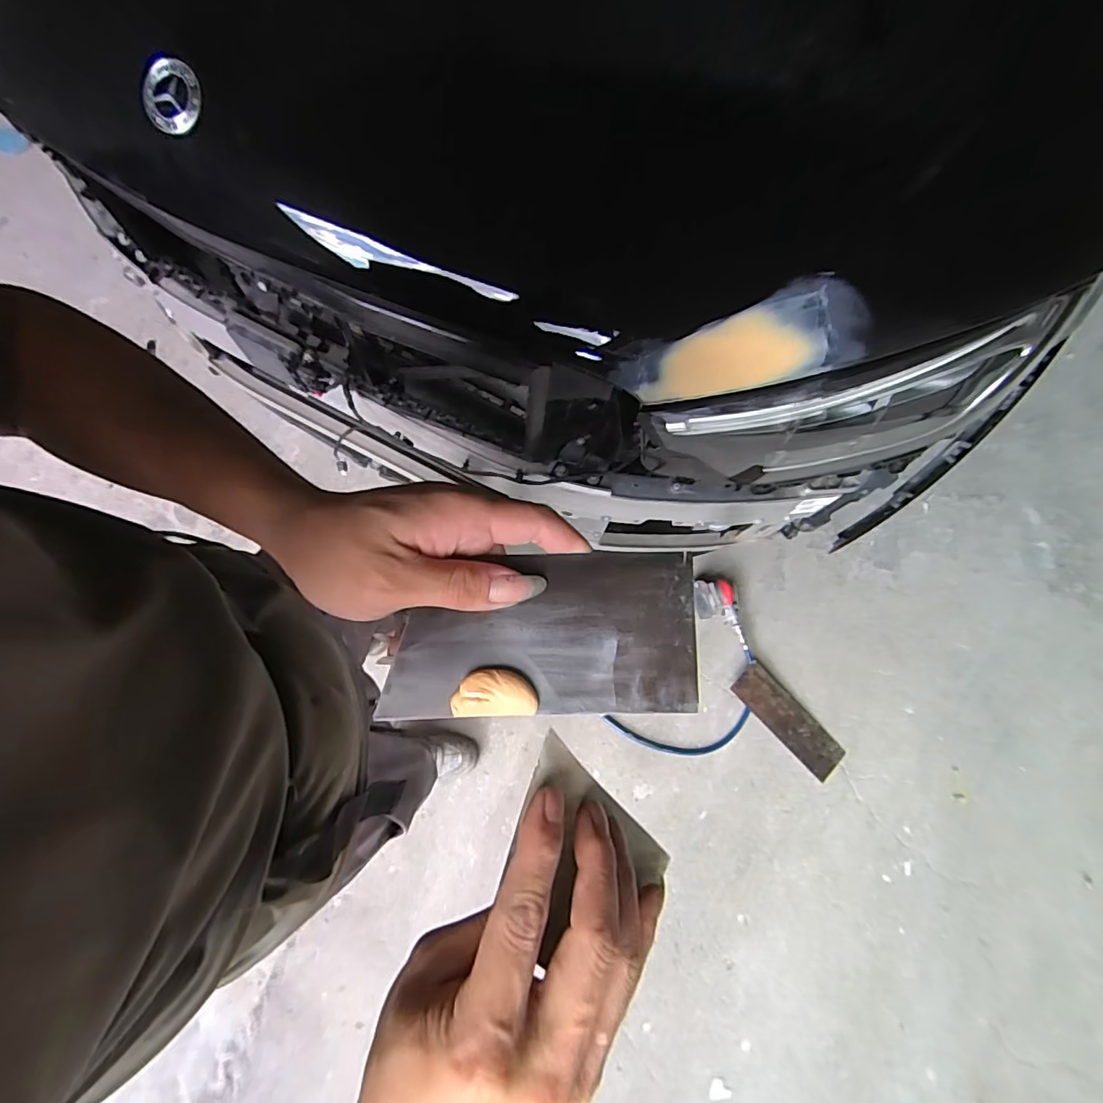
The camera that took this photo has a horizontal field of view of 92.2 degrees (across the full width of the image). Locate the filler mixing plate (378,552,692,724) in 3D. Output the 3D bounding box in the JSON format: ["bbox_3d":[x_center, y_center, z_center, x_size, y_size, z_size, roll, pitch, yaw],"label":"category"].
[{"bbox_3d":[-0.003,0.039,0.247,0.140,0.006,0.073,0,85,-2],"label":"filler mixing plate"}]

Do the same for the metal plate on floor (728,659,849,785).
[{"bbox_3d":[0.589,0.421,1.326,0.101,0.015,0.307,-43,85,-9],"label":"metal plate on floor"}]

